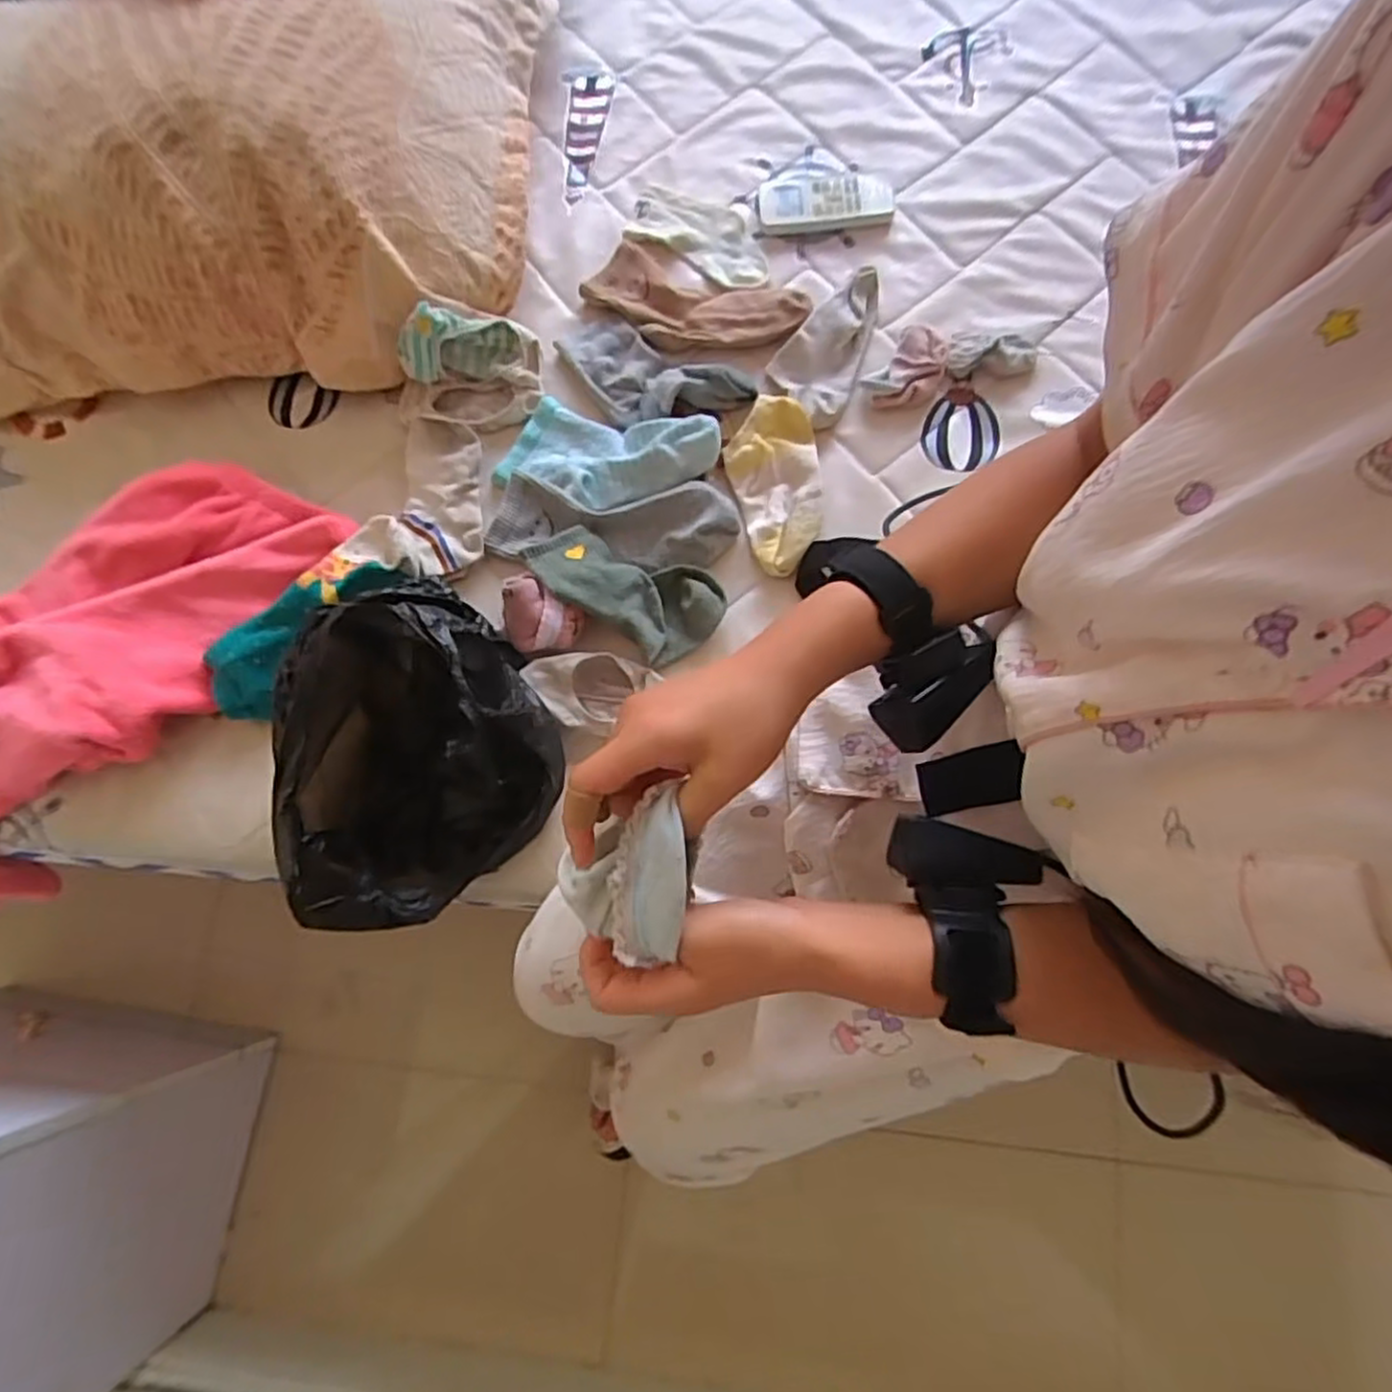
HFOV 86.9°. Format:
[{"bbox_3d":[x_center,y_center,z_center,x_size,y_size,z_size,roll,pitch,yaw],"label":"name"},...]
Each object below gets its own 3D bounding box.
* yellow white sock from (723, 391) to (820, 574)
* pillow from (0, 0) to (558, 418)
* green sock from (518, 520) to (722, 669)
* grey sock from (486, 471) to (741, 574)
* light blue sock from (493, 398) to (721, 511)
[{"bbox_3d":[0.070,-0.185,0.639,0.076,0.016,0.158,-5,76,0],"label":"yellow white sock"},{"bbox_3d":[-0.476,-0.419,0.643,0.772,0.149,0.350,-19,76,-3],"label":"pillow"},{"bbox_3d":[-0.060,-0.086,0.610,0.160,0.023,0.078,23,77,-6],"label":"green sock"},{"bbox_3d":[-0.070,-0.148,0.628,0.205,0.026,0.068,5,76,3],"label":"grey sock"},{"bbox_3d":[-0.077,-0.212,0.637,0.186,0.035,0.089,11,77,4],"label":"light blue sock"}]

